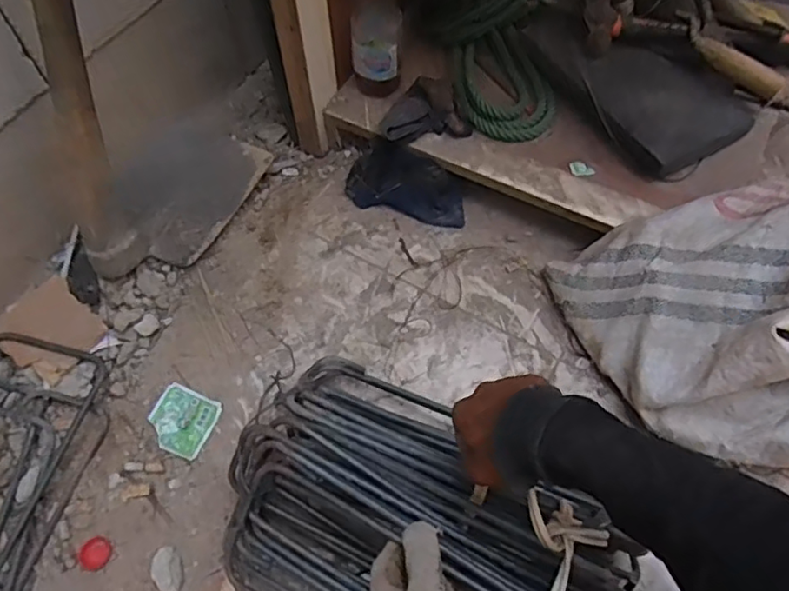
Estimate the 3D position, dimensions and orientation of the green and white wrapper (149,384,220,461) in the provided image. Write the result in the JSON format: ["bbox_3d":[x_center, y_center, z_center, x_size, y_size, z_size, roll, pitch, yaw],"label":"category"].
[{"bbox_3d":[-0.246,0.145,0.704,0.068,0.010,0.072,19,63,10],"label":"green and white wrapper"}]

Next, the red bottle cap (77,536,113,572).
[{"bbox_3d":[-0.311,0.267,0.631,0.033,0.008,0.031,0,61,0],"label":"red bottle cap"}]

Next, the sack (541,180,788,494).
[{"bbox_3d":[0.412,0.011,0.662,0.360,0.204,0.304,-14,62,-8],"label":"sack"}]

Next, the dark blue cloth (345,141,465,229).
[{"bbox_3d":[0.018,-0.153,0.831,0.163,0.075,0.060,15,62,8],"label":"dark blue cloth"}]

